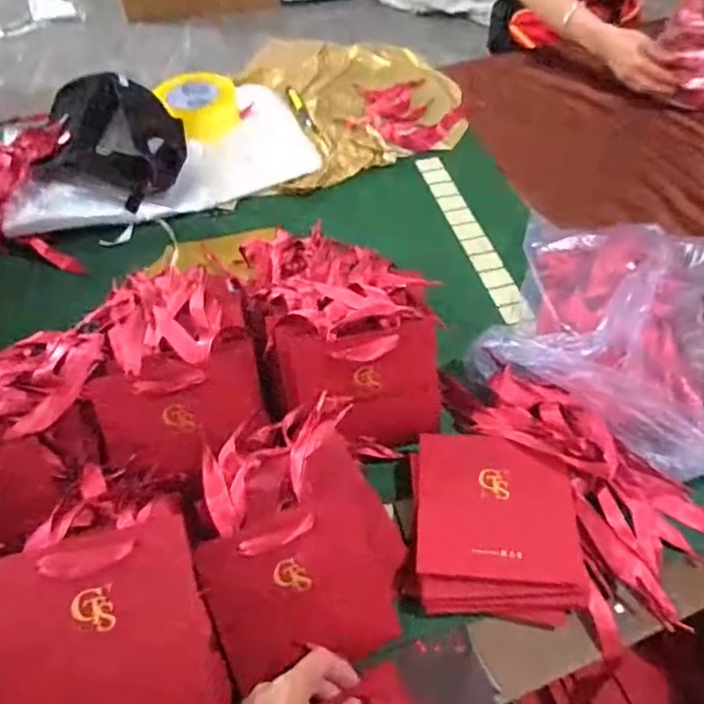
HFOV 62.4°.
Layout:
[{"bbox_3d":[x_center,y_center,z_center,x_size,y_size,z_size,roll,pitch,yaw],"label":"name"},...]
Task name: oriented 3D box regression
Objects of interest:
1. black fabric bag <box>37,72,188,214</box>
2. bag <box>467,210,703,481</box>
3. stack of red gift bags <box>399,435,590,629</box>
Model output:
[{"bbox_3d":[-0.354,-0.318,0.825,0.246,0.081,0.144,27,58,17],"label":"black fabric bag"},{"bbox_3d":[0.293,-0.038,0.659,0.256,0.080,0.344,19,56,12],"label":"bag"},{"bbox_3d":[0.132,0.158,0.537,0.155,0.043,0.159,6,54,3],"label":"stack of red gift bags"}]

